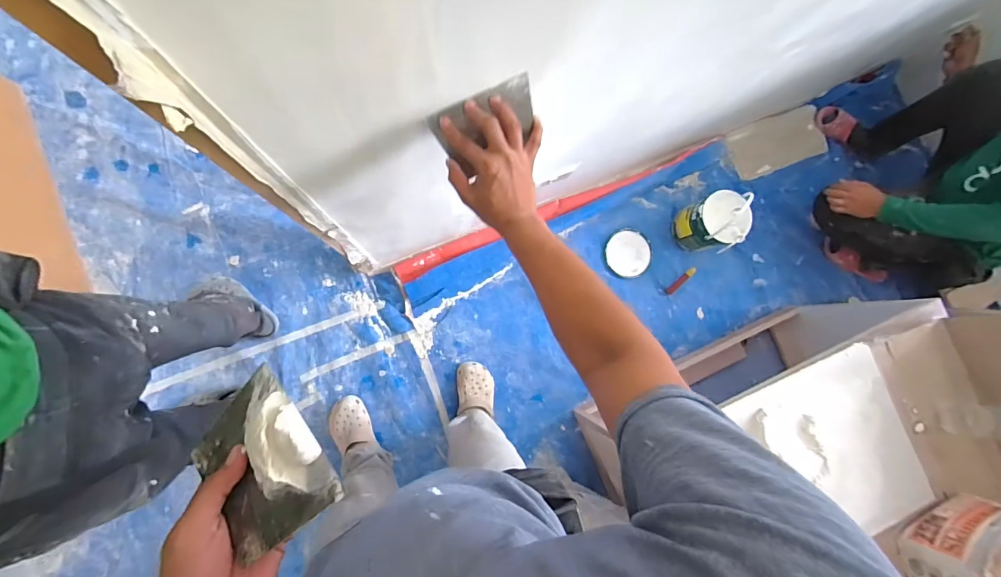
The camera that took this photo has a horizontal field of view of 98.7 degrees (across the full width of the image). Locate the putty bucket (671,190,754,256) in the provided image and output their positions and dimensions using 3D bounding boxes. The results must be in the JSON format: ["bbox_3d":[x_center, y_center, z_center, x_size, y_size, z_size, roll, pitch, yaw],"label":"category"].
[{"bbox_3d":[0.711,-0.210,1.435,0.157,0.245,0.165,-1,85,-9],"label":"putty bucket"}]

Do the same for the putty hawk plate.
[{"bbox_3d":[-0.194,0.139,0.345,0.136,0.020,0.092,37,86,28],"label":"putty hawk plate"}]

